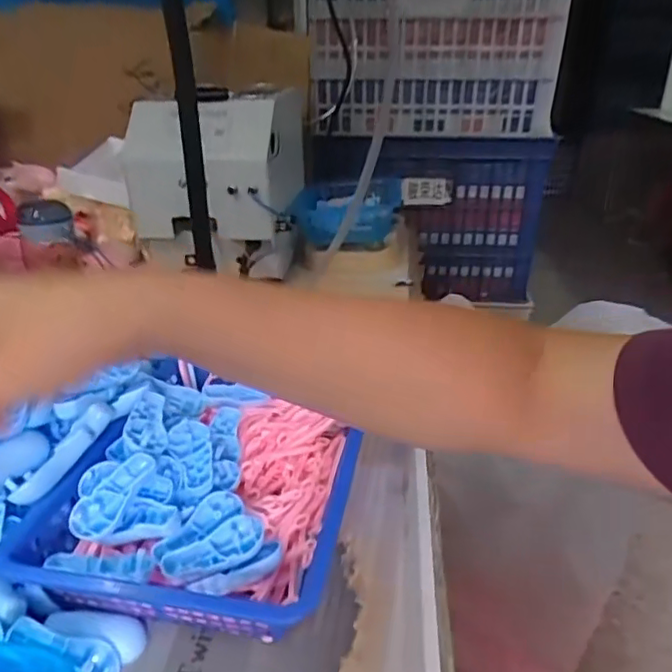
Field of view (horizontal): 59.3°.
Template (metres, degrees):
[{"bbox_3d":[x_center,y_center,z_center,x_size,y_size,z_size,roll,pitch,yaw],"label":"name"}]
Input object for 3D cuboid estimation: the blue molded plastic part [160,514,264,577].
[{"bbox_3d":[-0.083,0.144,0.402,0.067,0.017,0.034,-6,28,-12],"label":"blue molded plastic part"}]

